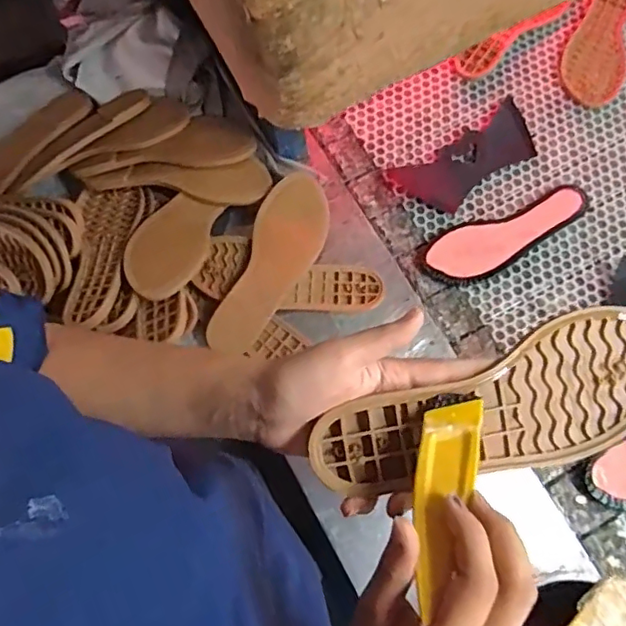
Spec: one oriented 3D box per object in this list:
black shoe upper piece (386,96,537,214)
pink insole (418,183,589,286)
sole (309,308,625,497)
[{"bbox_3d":[0.217,-0.210,0.778,0.201,0.007,0.089,-31,75,-7],"label":"black shoe upper piece"},{"bbox_3d":[0.257,-0.103,0.742,0.235,0.010,0.077,-24,75,-6],"label":"pink insole"},{"bbox_3d":[0.118,0.060,0.352,0.239,0.023,0.078,-15,74,-12],"label":"sole"}]

